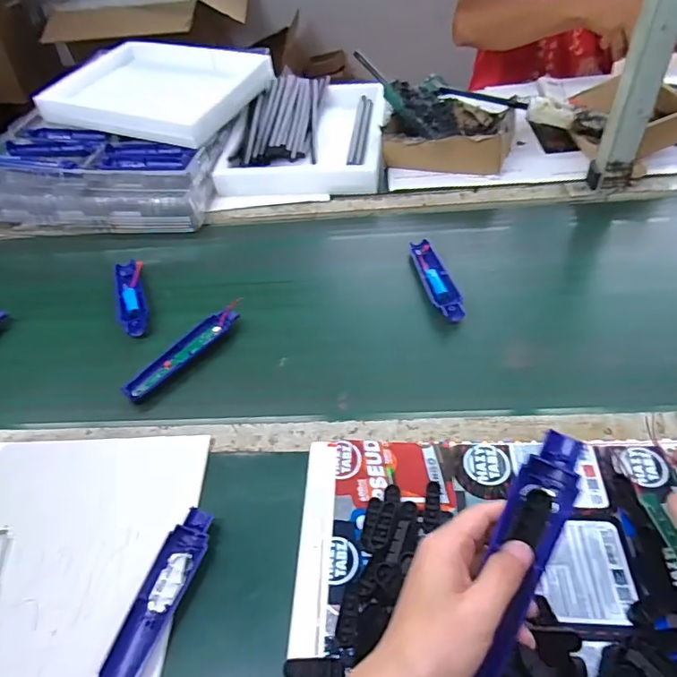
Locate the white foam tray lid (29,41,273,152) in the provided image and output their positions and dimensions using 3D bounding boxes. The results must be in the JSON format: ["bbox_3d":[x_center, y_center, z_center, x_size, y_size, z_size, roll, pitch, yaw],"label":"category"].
[{"bbox_3d":[-0.370,-0.496,0.995,0.408,0.053,0.305,15,50,17],"label":"white foam tray lid"}]

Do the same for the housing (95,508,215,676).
[{"bbox_3d":[-0.159,0.233,0.437,0.034,0.022,0.169,13,50,16],"label":"housing"}]

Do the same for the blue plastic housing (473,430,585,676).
[{"bbox_3d":[0.120,0.145,0.331,0.041,0.020,0.168,17,79,21],"label":"blue plastic housing"}]

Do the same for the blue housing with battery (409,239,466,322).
[{"bbox_3d":[0.135,-0.081,0.693,0.038,0.018,0.160,-9,47,-4],"label":"blue housing with battery"}]

